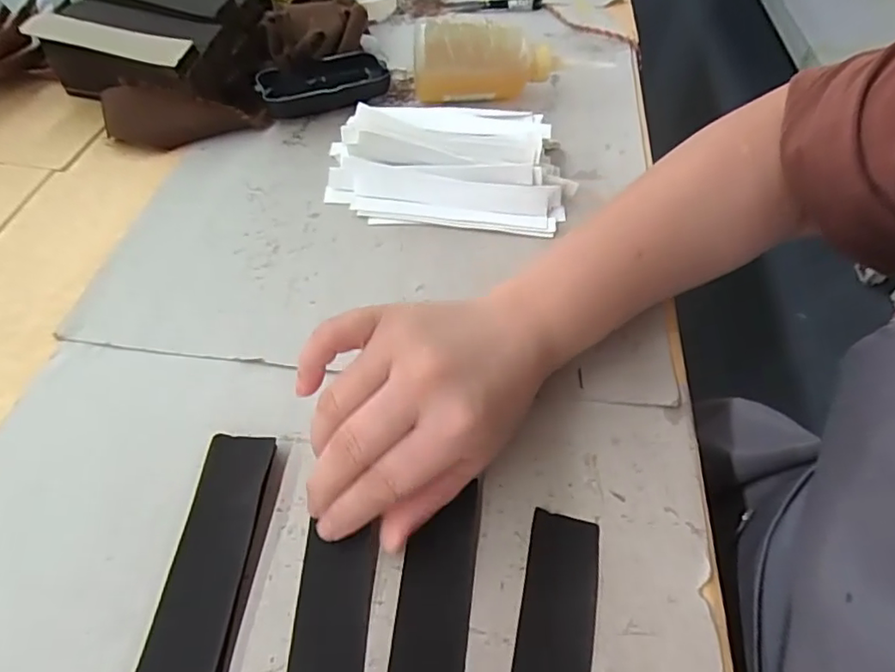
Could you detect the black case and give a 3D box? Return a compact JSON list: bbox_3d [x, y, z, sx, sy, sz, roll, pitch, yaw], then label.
[{"bbox_3d":[-0.107,-0.218,0.509,0.111,0.026,0.061,-21,55,-17],"label":"black case"}]

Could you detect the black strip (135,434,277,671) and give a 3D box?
[{"bbox_3d":[-0.109,0.109,0.261,0.035,0.005,0.140,2,51,0],"label":"black strip"}]

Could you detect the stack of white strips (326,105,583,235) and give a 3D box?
[{"bbox_3d":[-0.001,-0.127,0.429,0.181,0.045,0.095,5,51,2],"label":"stack of white strips"}]

